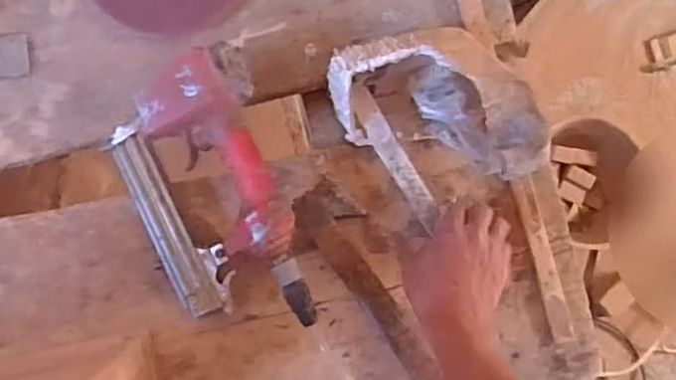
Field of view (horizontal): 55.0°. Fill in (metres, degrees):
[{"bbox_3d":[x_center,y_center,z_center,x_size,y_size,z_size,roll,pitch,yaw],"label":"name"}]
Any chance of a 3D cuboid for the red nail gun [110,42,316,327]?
[{"bbox_3d":[-0.131,0.013,0.639,0.152,0.080,0.275,-16,86,-7],"label":"red nail gun"}]

